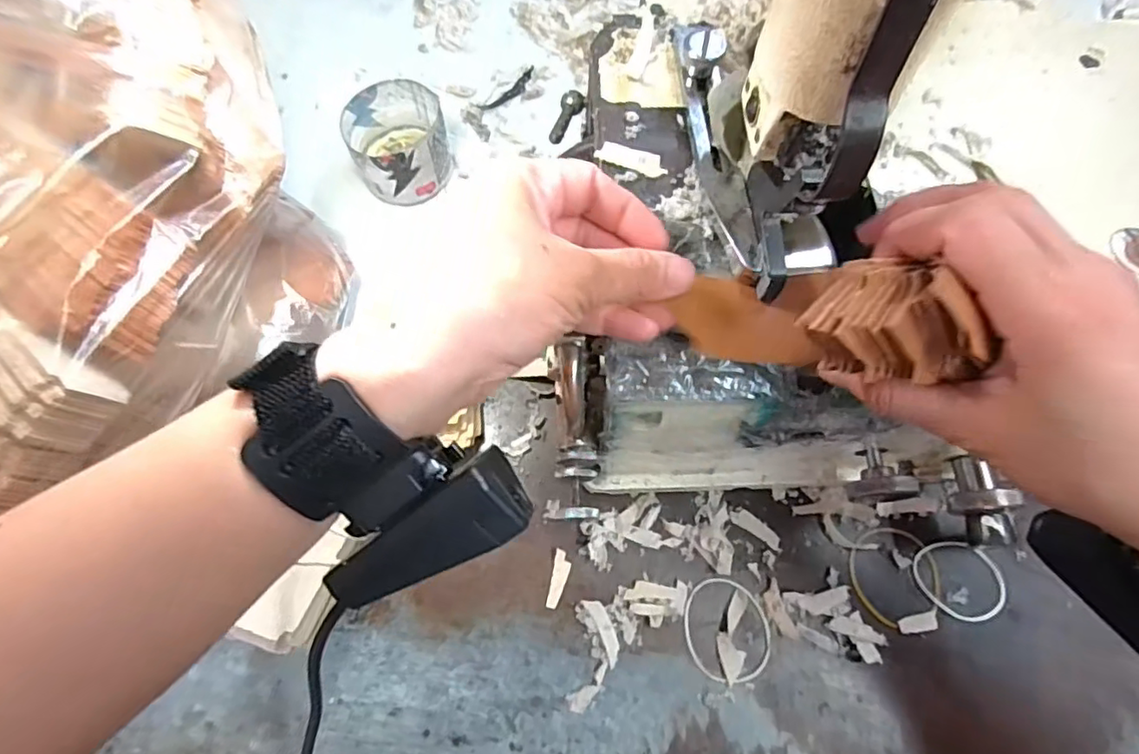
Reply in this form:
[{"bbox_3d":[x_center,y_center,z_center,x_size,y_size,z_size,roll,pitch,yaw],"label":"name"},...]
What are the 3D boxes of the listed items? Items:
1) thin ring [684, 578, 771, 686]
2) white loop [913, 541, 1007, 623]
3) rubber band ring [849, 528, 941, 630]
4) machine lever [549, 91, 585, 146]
[{"bbox_3d":[0.090,0.144,0.340,0.047,0.004,0.057,-11,70,-4],"label":"thin ring"},{"bbox_3d":[0.232,0.120,0.353,0.047,0.004,0.048,0,70,0],"label":"white loop"},{"bbox_3d":[0.191,0.116,0.353,0.052,0.005,0.053,0,70,0],"label":"rubber band ring"},{"bbox_3d":[-0.002,-0.149,0.343,0.011,0.007,0.034,16,71,6],"label":"machine lever"}]

